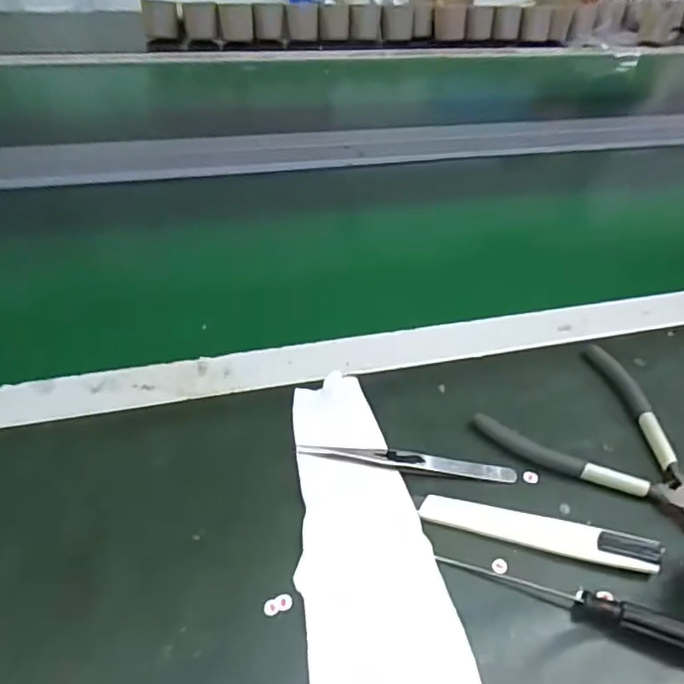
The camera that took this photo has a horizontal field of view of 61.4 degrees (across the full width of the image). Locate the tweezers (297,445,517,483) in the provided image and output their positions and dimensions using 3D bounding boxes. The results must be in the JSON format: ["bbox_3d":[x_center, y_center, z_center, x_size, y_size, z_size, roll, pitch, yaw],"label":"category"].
[{"bbox_3d":[0.040,0.071,0.343,0.129,0.007,0.013,6,43,2],"label":"tweezers"}]

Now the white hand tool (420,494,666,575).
[{"bbox_3d":[0.108,0.104,0.317,0.126,0.009,0.019,12,43,8],"label":"white hand tool"}]

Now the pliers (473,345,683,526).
[{"bbox_3d":[0.176,0.051,0.382,0.144,0.012,0.122,24,46,20],"label":"pliers"}]

